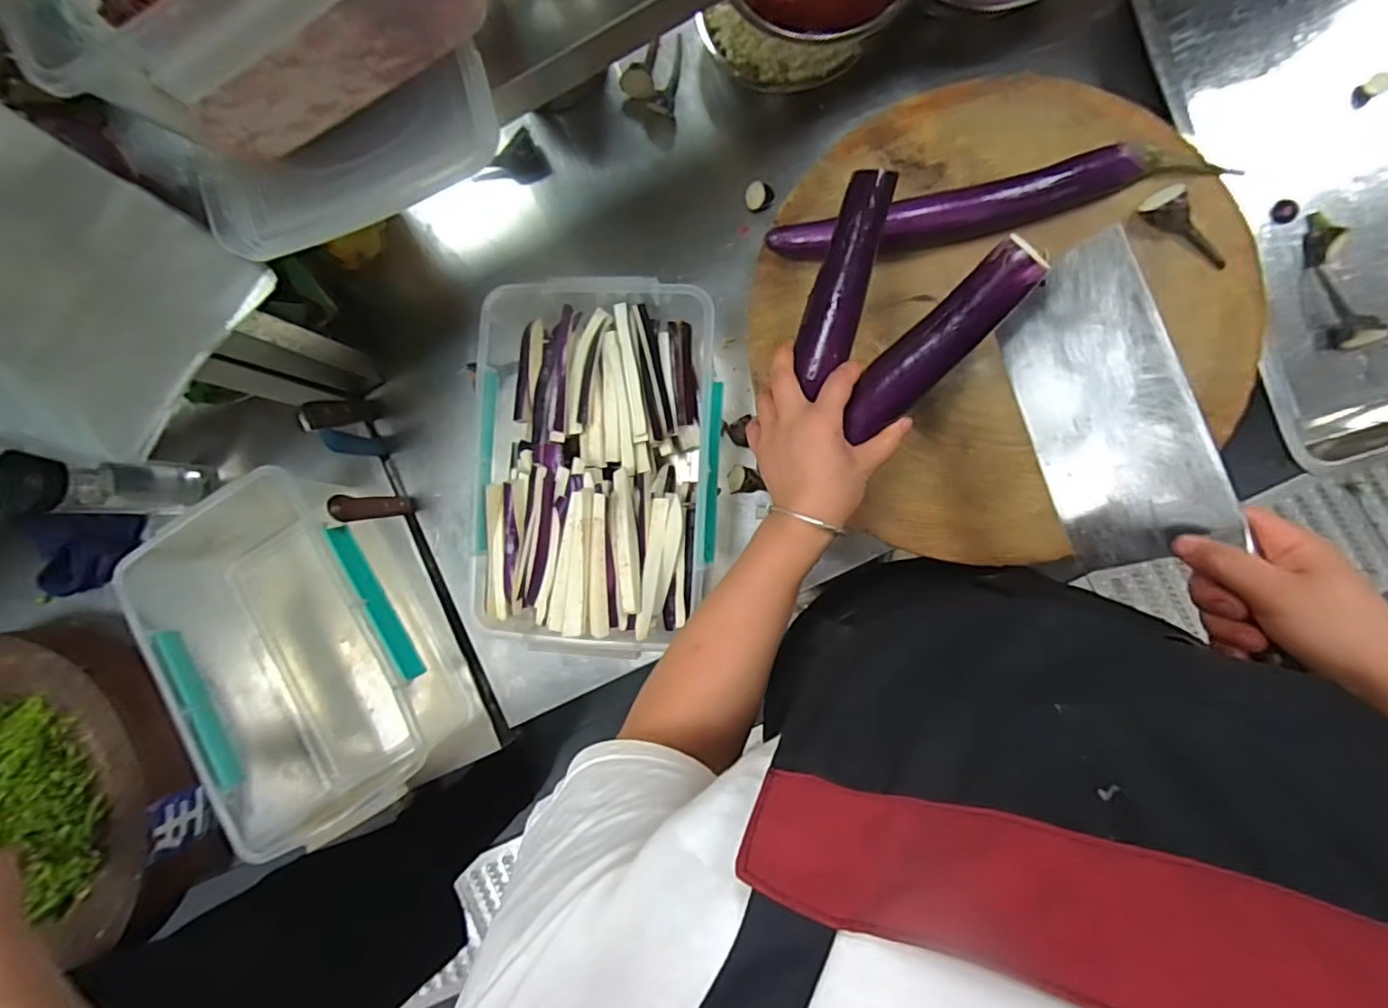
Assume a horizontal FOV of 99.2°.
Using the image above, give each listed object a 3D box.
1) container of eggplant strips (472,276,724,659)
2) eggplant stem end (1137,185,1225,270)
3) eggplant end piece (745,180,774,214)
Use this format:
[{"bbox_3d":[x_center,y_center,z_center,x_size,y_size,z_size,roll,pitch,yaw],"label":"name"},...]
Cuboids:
[{"bbox_3d":[-0.100,-0.040,0.646,0.264,0.114,0.389,1,88,8],"label":"container of eggplant strips"},{"bbox_3d":[0.459,-0.255,0.547,0.090,0.030,0.036,40,93,-5],"label":"eggplant stem end"},{"bbox_3d":[0.076,-0.359,0.689,0.032,0.019,0.026,1,88,8],"label":"eggplant end piece"}]

